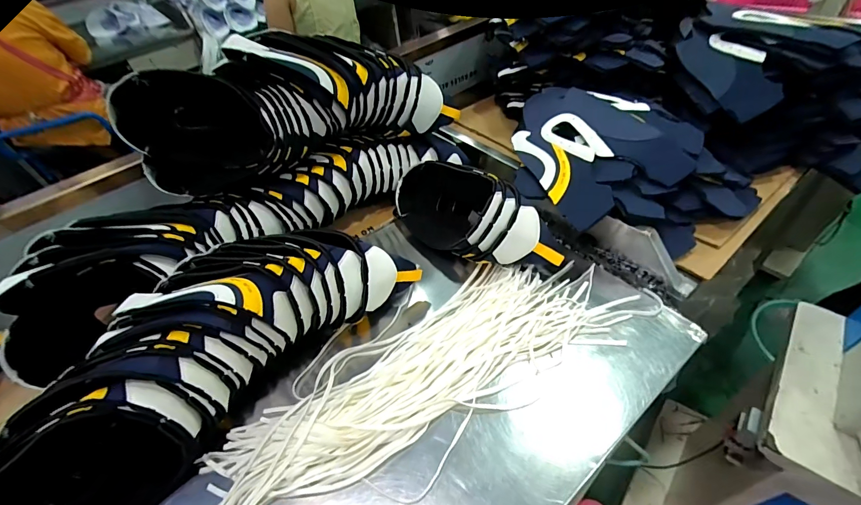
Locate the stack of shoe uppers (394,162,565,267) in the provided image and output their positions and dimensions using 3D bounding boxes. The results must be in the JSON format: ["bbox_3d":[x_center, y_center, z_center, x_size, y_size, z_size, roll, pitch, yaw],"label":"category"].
[{"bbox_3d":[0.064,-0.065,0.633,0.136,0.138,0.305,-38,43,-25],"label":"stack of shoe uppers"}]

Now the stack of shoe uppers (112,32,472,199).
[{"bbox_3d":[-0.229,-0.245,0.641,0.509,0.173,0.144,-23,47,-13],"label":"stack of shoe uppers"}]

